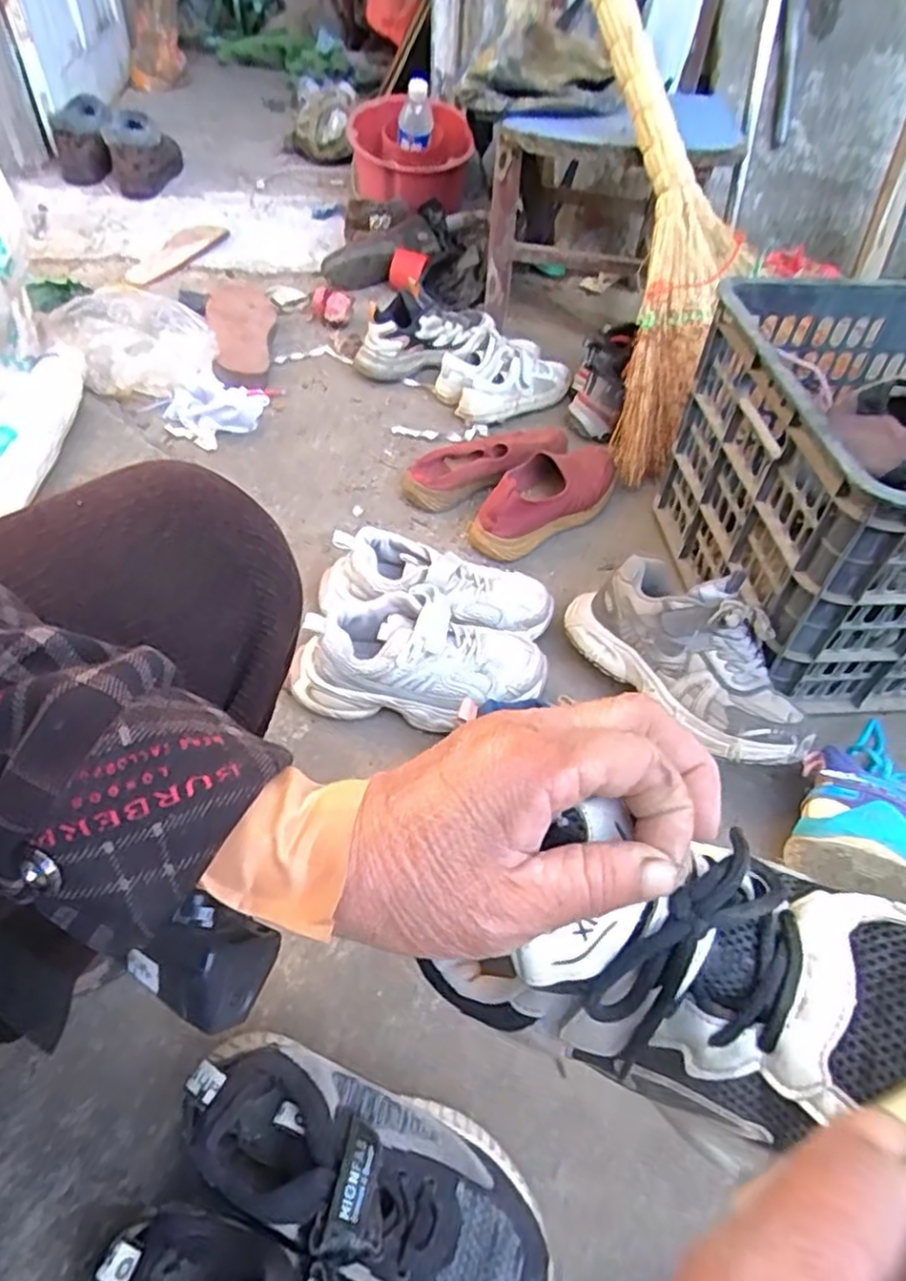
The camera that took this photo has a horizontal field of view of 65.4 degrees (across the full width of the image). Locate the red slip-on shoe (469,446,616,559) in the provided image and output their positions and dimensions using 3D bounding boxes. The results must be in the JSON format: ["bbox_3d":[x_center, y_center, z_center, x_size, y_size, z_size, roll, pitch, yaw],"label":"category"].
[{"bbox_3d":[0.123,-0.187,0.863,0.245,0.063,0.084,-29,58,-25],"label":"red slip-on shoe"}]

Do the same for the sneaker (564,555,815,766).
[{"bbox_3d":[0.214,0.013,0.650,0.100,0.115,0.245,-28,58,-25],"label":"sneaker"}]

